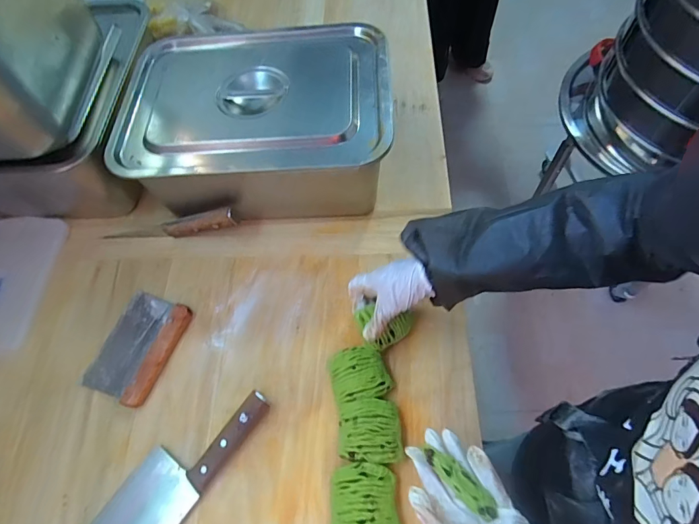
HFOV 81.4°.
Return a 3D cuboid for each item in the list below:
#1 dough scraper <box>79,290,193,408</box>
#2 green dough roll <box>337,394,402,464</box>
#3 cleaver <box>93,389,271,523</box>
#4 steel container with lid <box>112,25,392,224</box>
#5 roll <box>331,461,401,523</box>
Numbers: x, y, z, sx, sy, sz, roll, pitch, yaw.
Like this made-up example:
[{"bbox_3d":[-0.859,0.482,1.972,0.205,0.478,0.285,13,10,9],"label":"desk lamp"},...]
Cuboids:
[{"bbox_3d":[-0.298,0.116,0.570,0.106,0.018,0.144,19,66,12],"label":"dough scraper"},{"bbox_3d":[0.025,0.203,0.493,0.074,0.031,0.069,0,63,3],"label":"green dough roll"},{"bbox_3d":[-0.230,0.278,0.478,0.090,0.022,0.315,32,69,18],"label":"cleaver"},{"bbox_3d":[-0.136,-0.216,0.653,0.394,0.149,0.285,-1,63,3],"label":"steel container with lid"},{"bbox_3d":[0.017,0.268,0.462,0.074,0.032,0.071,-3,63,2],"label":"roll"}]

